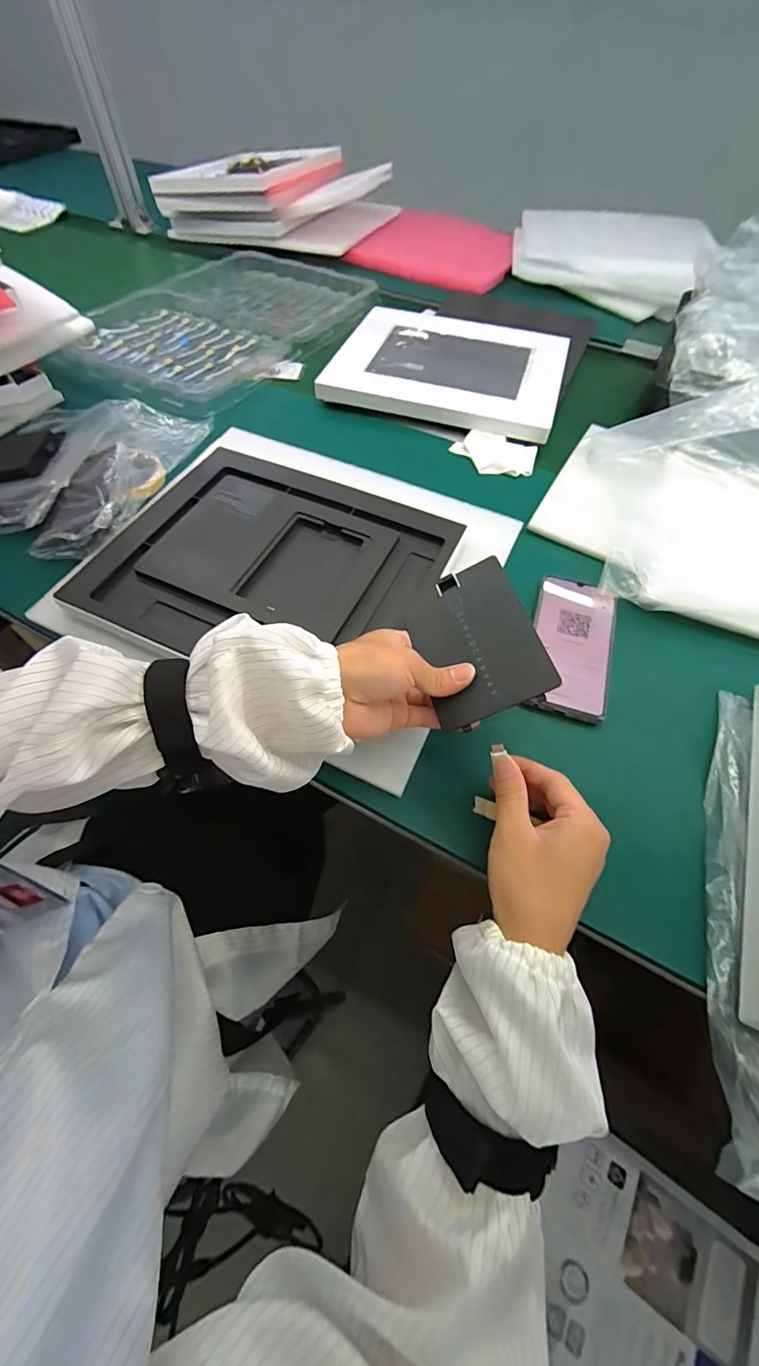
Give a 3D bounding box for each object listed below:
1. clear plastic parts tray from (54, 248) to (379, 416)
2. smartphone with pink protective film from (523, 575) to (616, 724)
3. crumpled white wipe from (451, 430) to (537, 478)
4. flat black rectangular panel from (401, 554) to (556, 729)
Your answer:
[{"bbox_3d":[-0.244,-0.578,0.708,0.330,0.045,0.485,23,61,12],"label":"clear plastic parts tray"},{"bbox_3d":[0.174,-0.036,0.400,0.068,0.010,0.146,15,60,7],"label":"smartphone with pink protective film"},{"bbox_3d":[0.138,-0.281,0.542,0.101,0.011,0.059,16,60,7],"label":"crumpled white wipe"},{"bbox_3d":[0.067,-0.032,0.321,0.081,0.007,0.117,-24,60,14],"label":"flat black rectangular panel"}]

